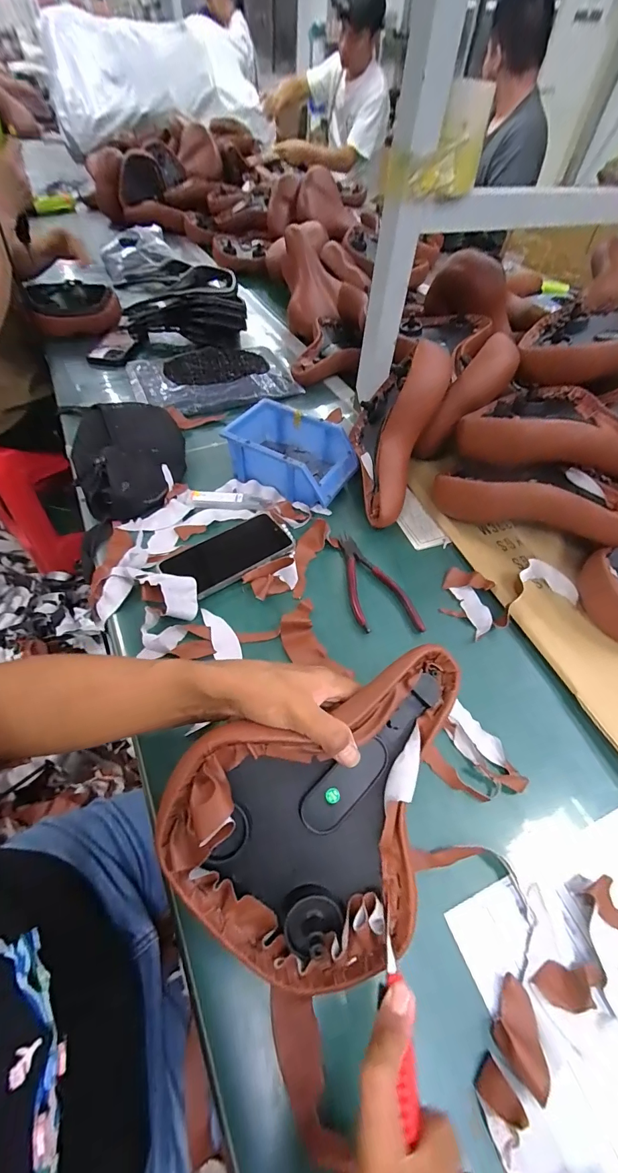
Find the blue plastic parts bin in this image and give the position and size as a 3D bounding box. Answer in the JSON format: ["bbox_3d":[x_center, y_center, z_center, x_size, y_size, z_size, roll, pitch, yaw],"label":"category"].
[{"bbox_3d":[-0.025,-0.197,0.590,0.181,0.071,0.121,29,56,16],"label":"blue plastic parts bin"}]

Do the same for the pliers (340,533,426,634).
[{"bbox_3d":[0.074,-0.007,0.491,0.066,0.020,0.168,-14,55,-14],"label":"pliers"}]

